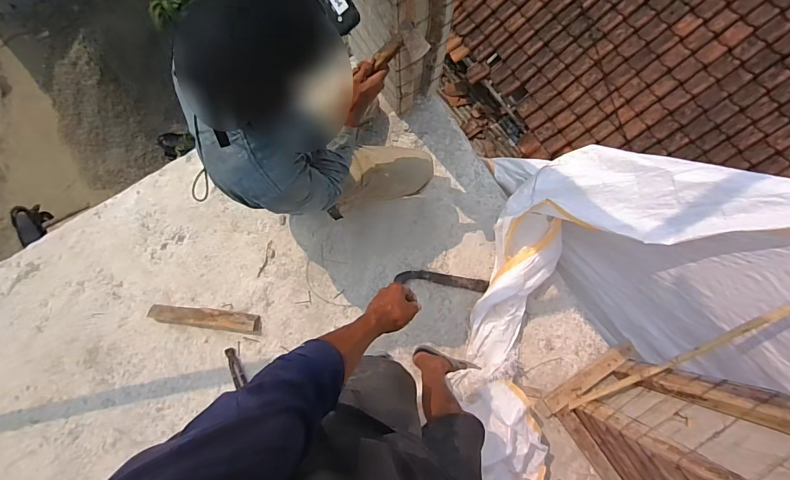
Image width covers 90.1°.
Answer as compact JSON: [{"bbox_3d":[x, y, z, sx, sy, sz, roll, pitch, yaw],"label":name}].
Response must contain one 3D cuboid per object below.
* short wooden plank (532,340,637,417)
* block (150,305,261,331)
[{"bbox_3d":[0.649,0.471,1.330,0.368,0.030,0.057,-33,51,-3],"label":"short wooden plank"},{"bbox_3d":[-0.675,0.277,1.391,0.405,0.048,0.071,5,81,1],"label":"block"}]

